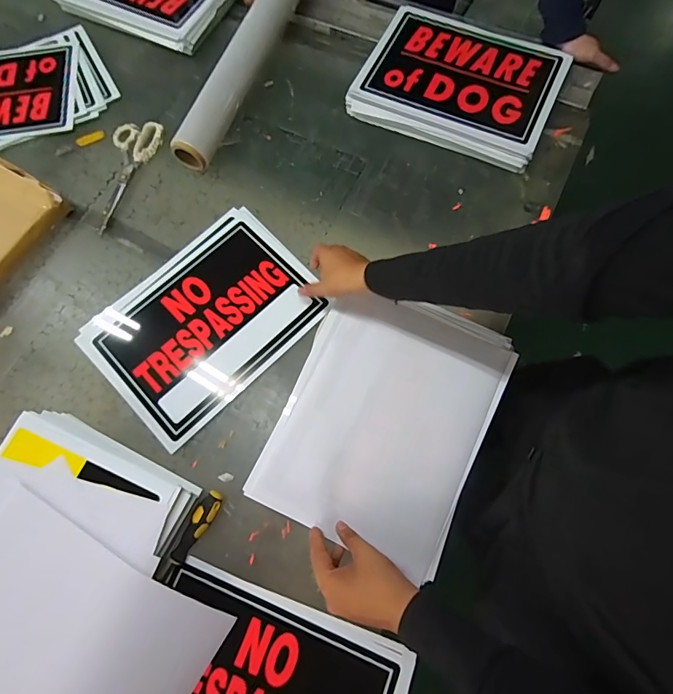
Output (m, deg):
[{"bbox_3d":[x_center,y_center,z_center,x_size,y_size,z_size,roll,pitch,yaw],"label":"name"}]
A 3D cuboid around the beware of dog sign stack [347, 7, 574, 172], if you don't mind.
[{"bbox_3d":[0.237,-0.511,0.802,0.360,0.049,0.280,24,74,10],"label":"beware of dog sign stack"}]

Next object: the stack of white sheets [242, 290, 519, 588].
[{"bbox_3d":[0.070,0.080,0.566,0.272,0.060,0.352,23,74,10],"label":"stack of white sheets"}]

